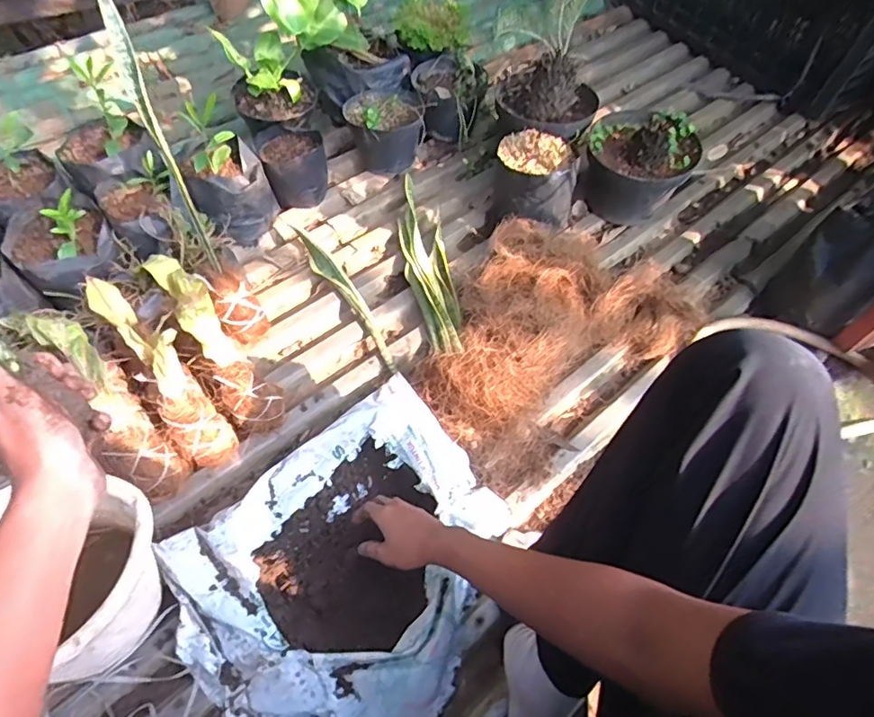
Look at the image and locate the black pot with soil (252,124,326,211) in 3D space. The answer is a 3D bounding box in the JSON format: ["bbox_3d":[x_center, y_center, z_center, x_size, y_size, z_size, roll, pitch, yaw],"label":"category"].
[{"bbox_3d":[-0.296,-0.394,1.088,0.127,0.113,0.139,3,58,-5],"label":"black pot with soil"}]

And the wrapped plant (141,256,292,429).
[{"bbox_3d":[-0.348,-0.029,0.814,0.082,0.115,0.329,-33,89,-22],"label":"wrapped plant"}]

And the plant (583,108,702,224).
[{"bbox_3d":[0.409,-0.391,1.104,0.208,0.201,0.216,28,59,10],"label":"plant"}]

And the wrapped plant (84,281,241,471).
[{"bbox_3d":[-0.402,0.014,0.762,0.080,0.085,0.325,-35,92,-23],"label":"wrapped plant"}]

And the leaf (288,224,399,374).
[{"bbox_3d":[-0.169,-0.127,0.976,0.041,0.016,0.382,-29,66,-23],"label":"leaf"}]

